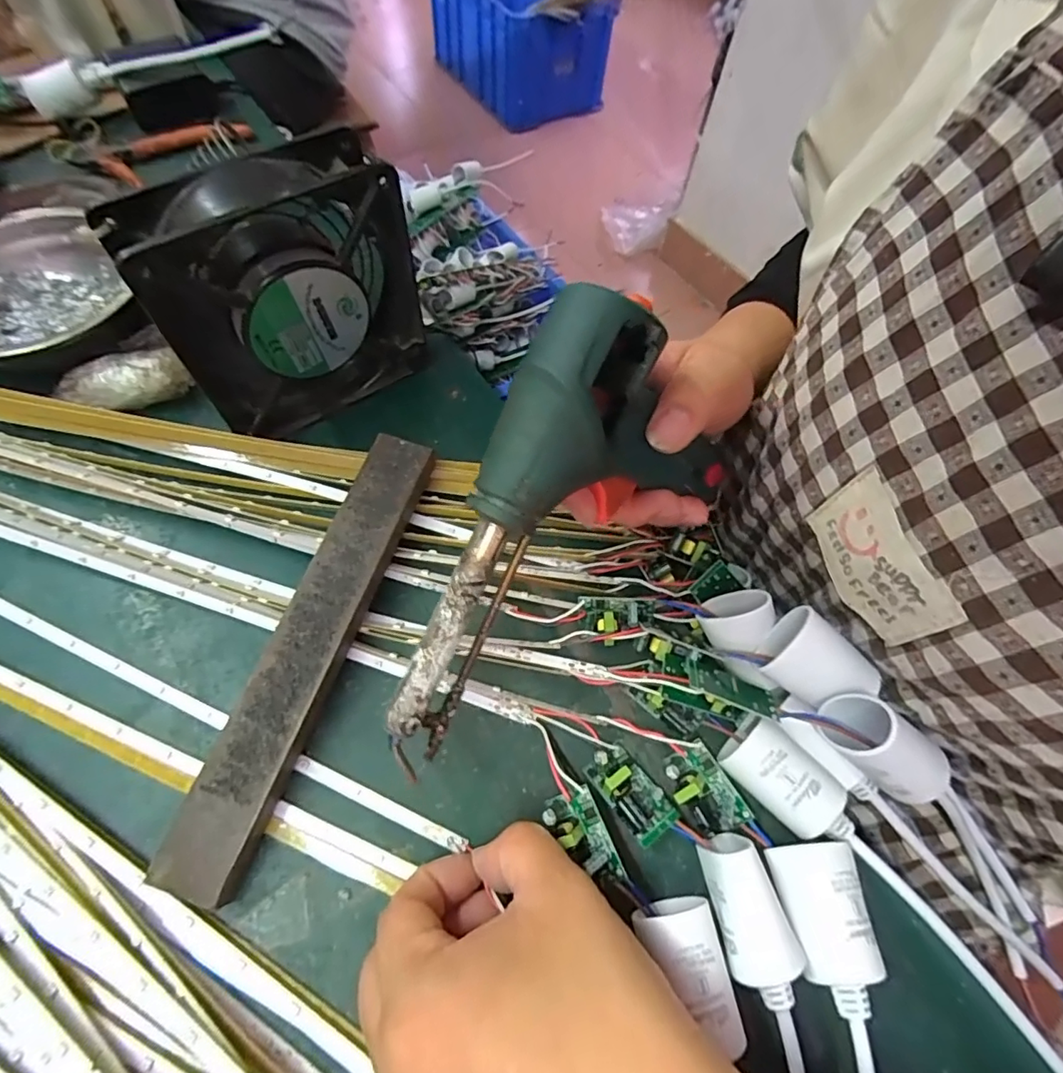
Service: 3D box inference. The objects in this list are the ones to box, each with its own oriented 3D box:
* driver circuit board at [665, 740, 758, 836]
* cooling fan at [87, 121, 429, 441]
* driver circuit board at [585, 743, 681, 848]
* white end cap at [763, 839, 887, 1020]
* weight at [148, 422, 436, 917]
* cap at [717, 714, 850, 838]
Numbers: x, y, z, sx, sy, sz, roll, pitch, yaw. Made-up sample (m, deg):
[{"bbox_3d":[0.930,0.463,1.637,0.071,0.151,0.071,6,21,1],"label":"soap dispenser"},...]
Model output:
[{"bbox_3d":[0.071,0.106,0.226,0.022,0.012,0.035,-26,67,-16],"label":"driver circuit board"},{"bbox_3d":[-0.118,-0.117,0.271,0.117,0.119,0.043,-36,71,-20],"label":"cooling fan"},{"bbox_3d":[0.041,0.105,0.224,0.020,0.016,0.037,-31,69,-18],"label":"driver circuit board"},{"bbox_3d":[0.108,0.145,0.204,0.029,0.026,0.052,-2,63,-5],"label":"white end cap"},{"bbox_3d":[-0.094,0.042,0.238,0.033,0.010,0.199,18,67,4],"label":"weight"},{"bbox_3d":[0.102,0.098,0.224,0.047,0.021,0.026,41,67,16],"label":"cap"}]

